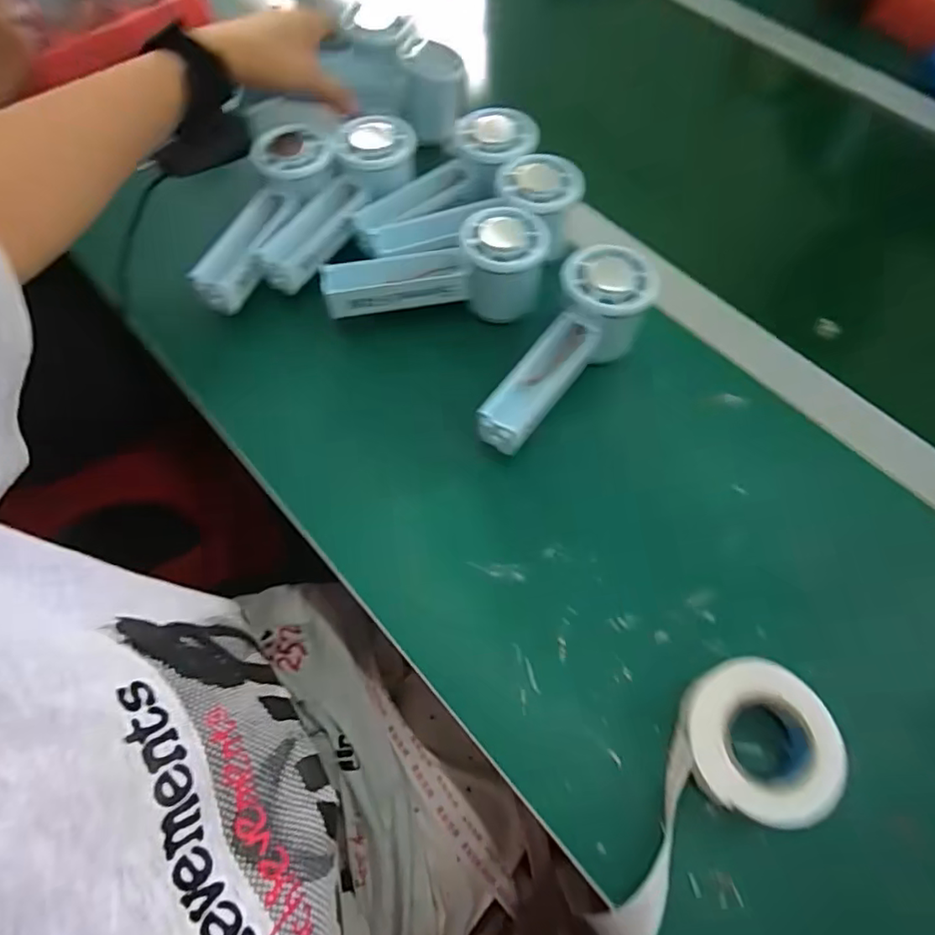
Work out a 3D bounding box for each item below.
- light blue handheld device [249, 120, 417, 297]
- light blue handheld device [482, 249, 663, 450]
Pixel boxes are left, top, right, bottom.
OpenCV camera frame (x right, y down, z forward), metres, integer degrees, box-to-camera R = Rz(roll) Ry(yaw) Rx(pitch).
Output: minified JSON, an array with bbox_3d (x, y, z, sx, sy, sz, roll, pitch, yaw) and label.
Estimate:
[{"bbox_3d":[-0.101,-0.200,0.424,0.059,0.044,0.150,38,69,16],"label":"light blue handheld device"},{"bbox_3d":[0.066,-0.070,0.368,0.058,0.062,0.150,29,67,12],"label":"light blue handheld device"}]

